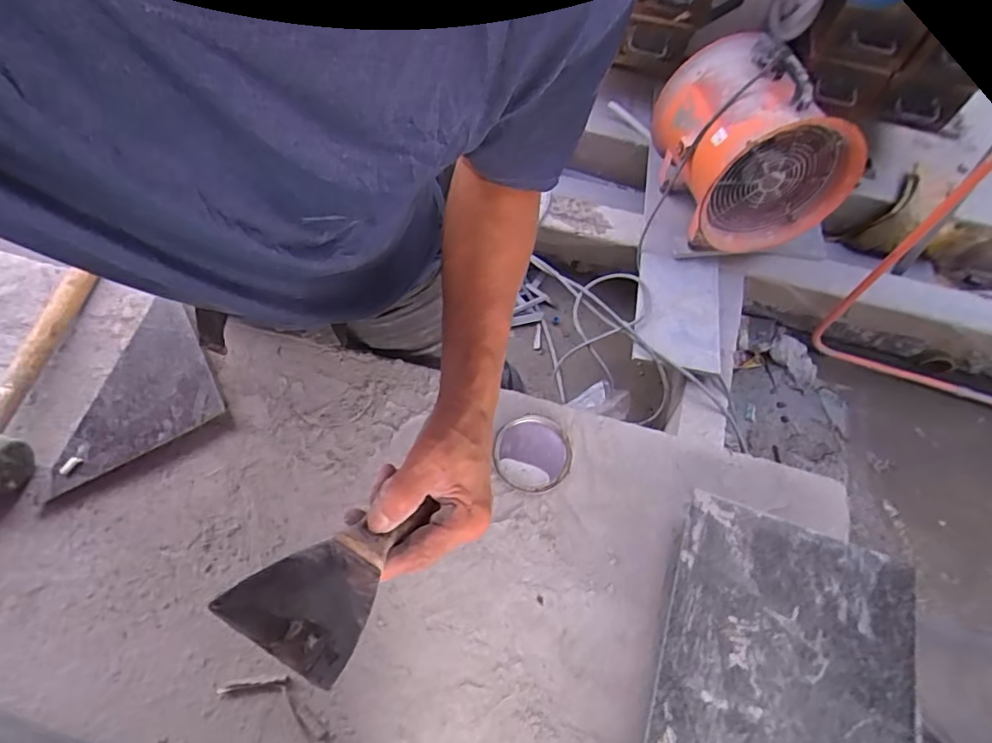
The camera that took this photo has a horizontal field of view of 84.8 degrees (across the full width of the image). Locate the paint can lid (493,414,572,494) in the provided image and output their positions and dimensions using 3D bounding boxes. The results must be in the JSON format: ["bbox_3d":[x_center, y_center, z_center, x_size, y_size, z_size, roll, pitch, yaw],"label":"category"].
[{"bbox_3d":[0.041,0.093,0.618,0.083,0.013,0.086,0,64,-2],"label":"paint can lid"}]

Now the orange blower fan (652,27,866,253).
[{"bbox_3d":[0.624,-0.569,1.302,0.383,0.352,0.418,-6,64,-5],"label":"orange blower fan"}]

